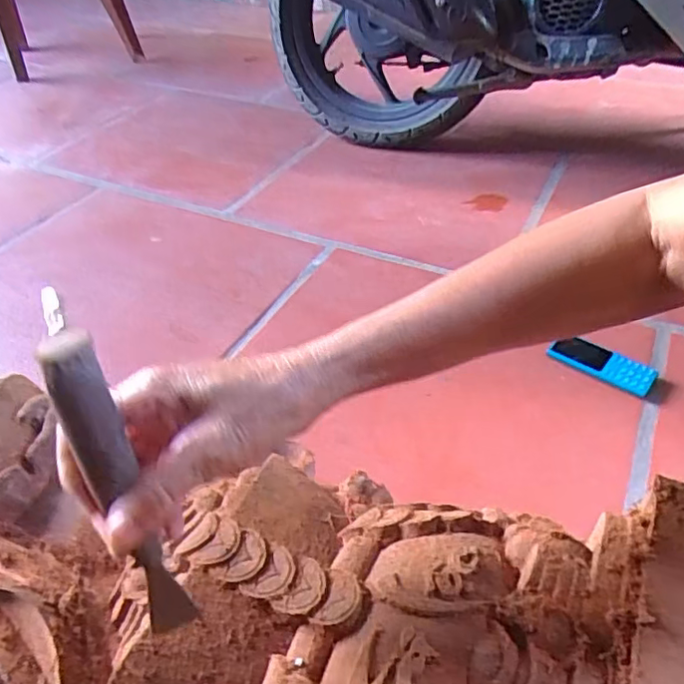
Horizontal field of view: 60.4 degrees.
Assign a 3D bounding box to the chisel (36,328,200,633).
[{"bbox_3d":[-0.102,0.073,0.276,0.021,0.170,0.014,-20,27,-19],"label":"chisel"}]

